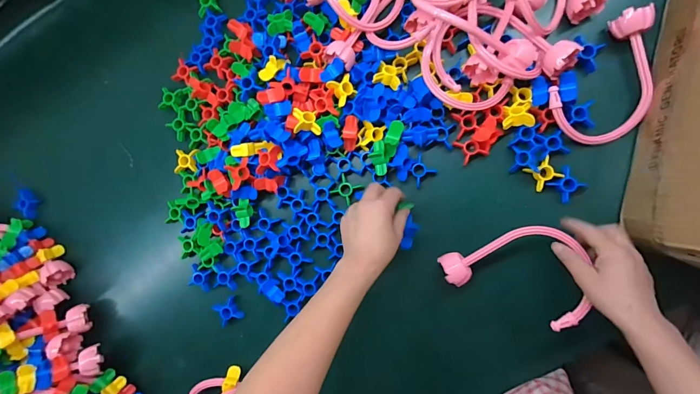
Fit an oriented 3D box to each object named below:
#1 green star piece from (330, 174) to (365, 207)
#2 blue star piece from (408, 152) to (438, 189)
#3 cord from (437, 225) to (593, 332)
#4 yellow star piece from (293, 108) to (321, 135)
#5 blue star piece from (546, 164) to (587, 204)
[{"bbox_3d":[-0.006,-0.013,0.560,0.042,0.012,0.038,34,94,9],"label":"green star piece"},{"bbox_3d":[0.111,-0.043,0.549,0.041,0.031,0.041,-42,82,6],"label":"blue star piece"},{"bbox_3d":[0.231,0.092,0.479,0.184,0.049,0.123,21,92,10],"label":"cord"},{"bbox_3d":[-0.067,-0.117,0.535,0.042,0.023,0.040,4,92,-24],"label":"yellow star piece"},{"bbox_3d":[0.320,-0.018,0.506,0.043,0.010,0.041,-42,82,6],"label":"blue star piece"}]

